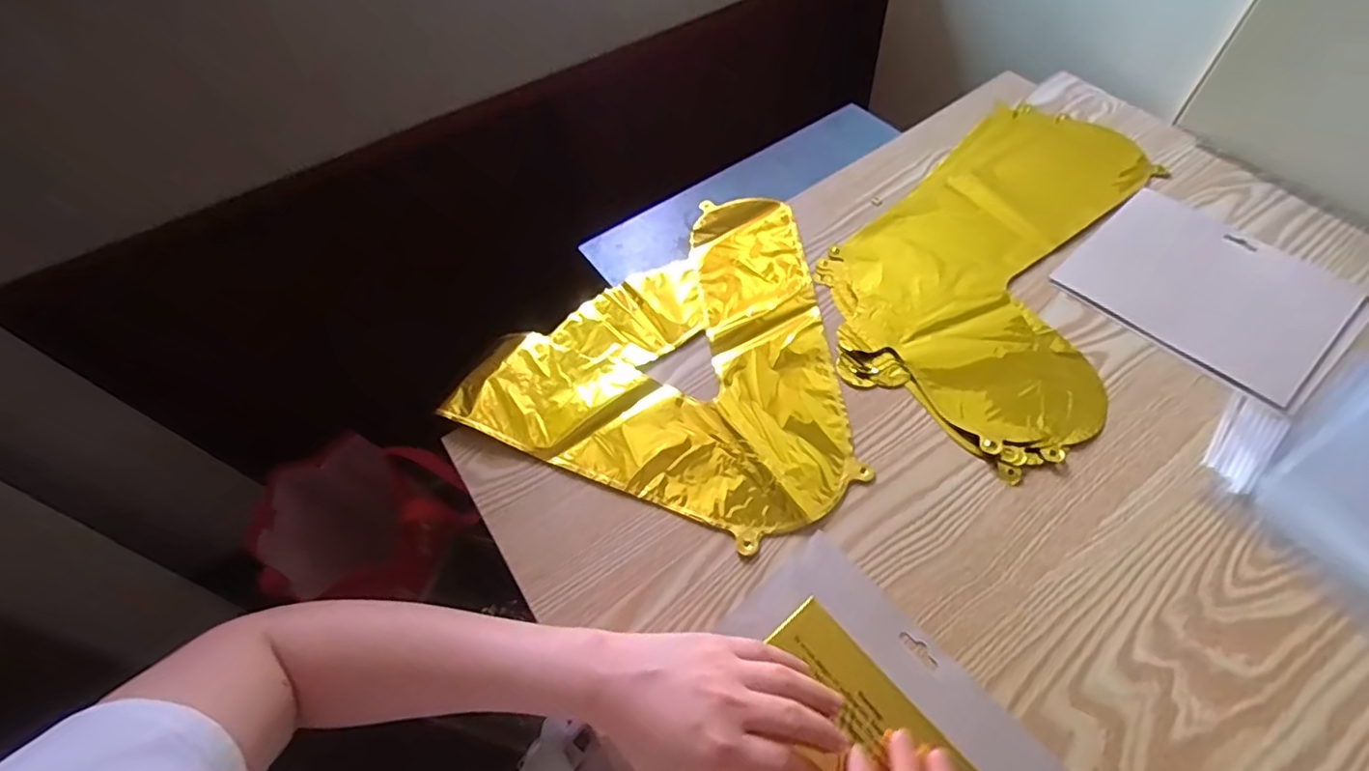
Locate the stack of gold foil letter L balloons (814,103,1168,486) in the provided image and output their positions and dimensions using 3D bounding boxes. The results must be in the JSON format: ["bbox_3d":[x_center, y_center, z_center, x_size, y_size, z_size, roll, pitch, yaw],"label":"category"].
[{"bbox_3d":[0.310,-0.128,0.552,0.245,0.007,0.424,36,66,24],"label":"stack of gold foil letter L balloons"}]

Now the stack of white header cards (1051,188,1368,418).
[{"bbox_3d":[0.456,-0.084,0.513,0.165,0.005,0.197,-37,62,-18],"label":"stack of white header cards"}]

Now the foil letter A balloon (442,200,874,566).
[{"bbox_3d":[0.017,-0.054,0.524,0.311,0.009,0.335,21,61,17],"label":"foil letter A balloon"}]

